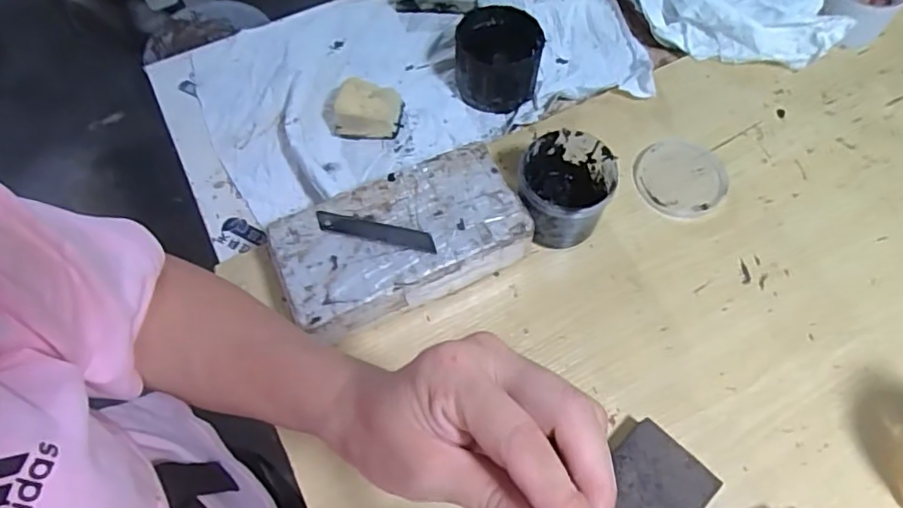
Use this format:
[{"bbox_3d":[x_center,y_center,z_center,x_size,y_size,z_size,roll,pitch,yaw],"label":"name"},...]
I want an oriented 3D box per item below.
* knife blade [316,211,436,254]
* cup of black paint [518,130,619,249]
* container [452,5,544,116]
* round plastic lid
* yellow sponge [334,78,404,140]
[{"bbox_3d":[-0.061,-0.019,0.484,0.098,0.004,0.018,12,65,7],"label":"knife blade"},{"bbox_3d":[0.101,-0.054,0.533,0.076,0.076,0.079,0,64,1],"label":"cup of black paint"},{"bbox_3d":[0.047,-0.199,0.621,0.088,0.063,0.093,5,64,3],"label":"container"},{"bbox_3d":[0.220,-0.075,0.574,0.084,0.004,0.088,0,64,1],"label":"round plastic lid"},{"bbox_3d":[-0.089,-0.148,0.611,0.071,0.040,0.052,5,64,4],"label":"yellow sponge"}]

